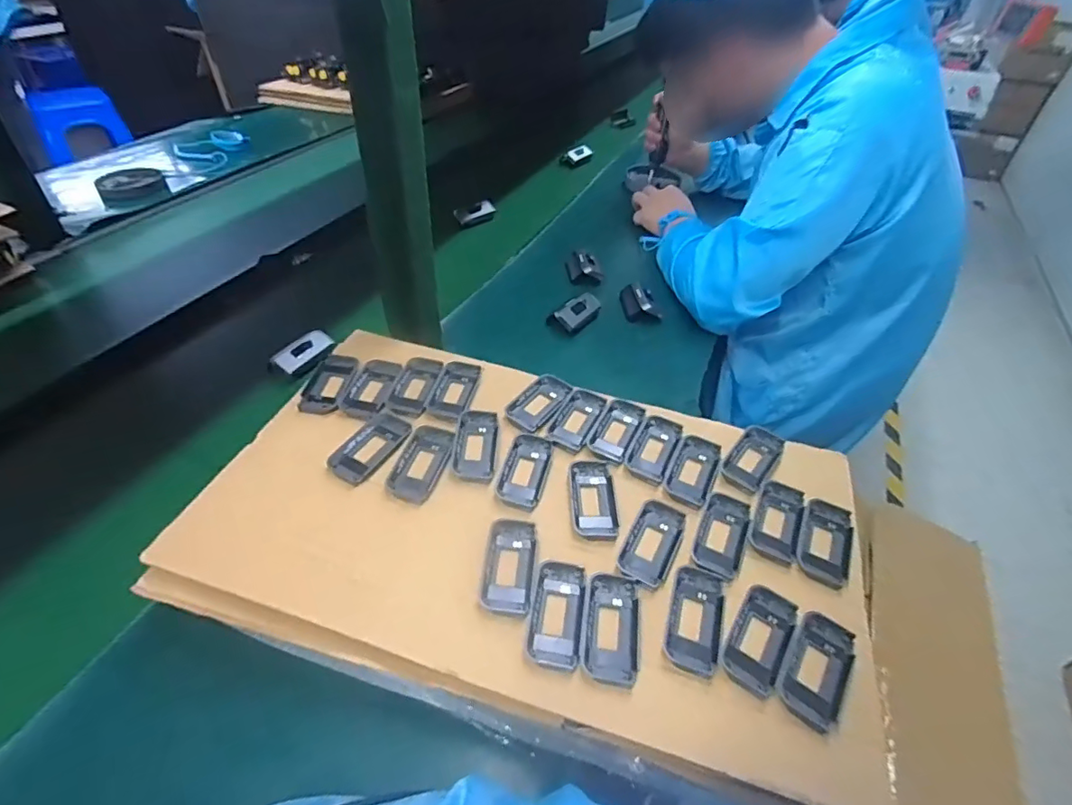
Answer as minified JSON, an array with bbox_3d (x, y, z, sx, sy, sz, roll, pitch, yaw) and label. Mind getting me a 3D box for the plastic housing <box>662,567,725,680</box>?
[{"bbox_3d":[0.112,0.153,0.387,0.039,0.009,0.074,14,44,10],"label":"plastic housing"}]

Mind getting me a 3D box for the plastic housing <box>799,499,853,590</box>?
[{"bbox_3d":[0.233,0.111,0.437,0.037,0.011,0.076,22,46,18],"label":"plastic housing"}]

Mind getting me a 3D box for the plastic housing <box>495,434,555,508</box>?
[{"bbox_3d":[-0.009,0.058,0.470,0.039,0.009,0.078,11,44,7],"label":"plastic housing"}]

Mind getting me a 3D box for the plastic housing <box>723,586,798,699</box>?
[{"bbox_3d":[0.156,0.164,0.379,0.037,0.011,0.075,26,48,22],"label":"plastic housing"}]

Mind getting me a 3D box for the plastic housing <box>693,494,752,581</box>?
[{"bbox_3d":[0.148,0.106,0.436,0.038,0.011,0.076,19,45,16],"label":"plastic housing"}]

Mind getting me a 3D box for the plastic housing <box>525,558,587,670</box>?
[{"bbox_3d":[0.014,0.148,0.384,0.037,0.010,0.075,8,43,4],"label":"plastic housing"}]

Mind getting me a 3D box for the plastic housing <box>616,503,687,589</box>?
[{"bbox_3d":[0.092,0.109,0.428,0.040,0.010,0.077,21,46,17],"label":"plastic housing"}]

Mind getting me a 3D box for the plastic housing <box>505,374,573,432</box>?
[{"bbox_3d":[0.003,-0.002,0.529,0.038,0.008,0.076,25,47,21],"label":"plastic housing"}]

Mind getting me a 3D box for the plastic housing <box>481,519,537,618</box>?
[{"bbox_3d":[-0.020,0.121,0.410,0.038,0.009,0.076,4,43,0],"label":"plastic housing"}]

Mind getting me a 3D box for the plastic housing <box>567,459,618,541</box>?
[{"bbox_3d":[0.048,0.081,0.458,0.038,0.009,0.078,0,43,-5],"label":"plastic housing"}]

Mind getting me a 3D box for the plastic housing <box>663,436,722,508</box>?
[{"bbox_3d":[0.141,0.057,0.482,0.038,0.007,0.078,21,46,17],"label":"plastic housing"}]

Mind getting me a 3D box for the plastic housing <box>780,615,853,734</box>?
[{"bbox_3d":[0.190,0.179,0.367,0.038,0.014,0.074,25,47,21],"label":"plastic housing"}]

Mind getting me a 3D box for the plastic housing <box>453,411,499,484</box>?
[{"bbox_3d":[-0.054,0.038,0.484,0.037,0.012,0.076,3,43,-1],"label":"plastic housing"}]

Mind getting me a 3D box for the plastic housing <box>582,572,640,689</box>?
[{"bbox_3d":[0.053,0.157,0.381,0.038,0.011,0.076,8,43,4],"label":"plastic housing"}]

